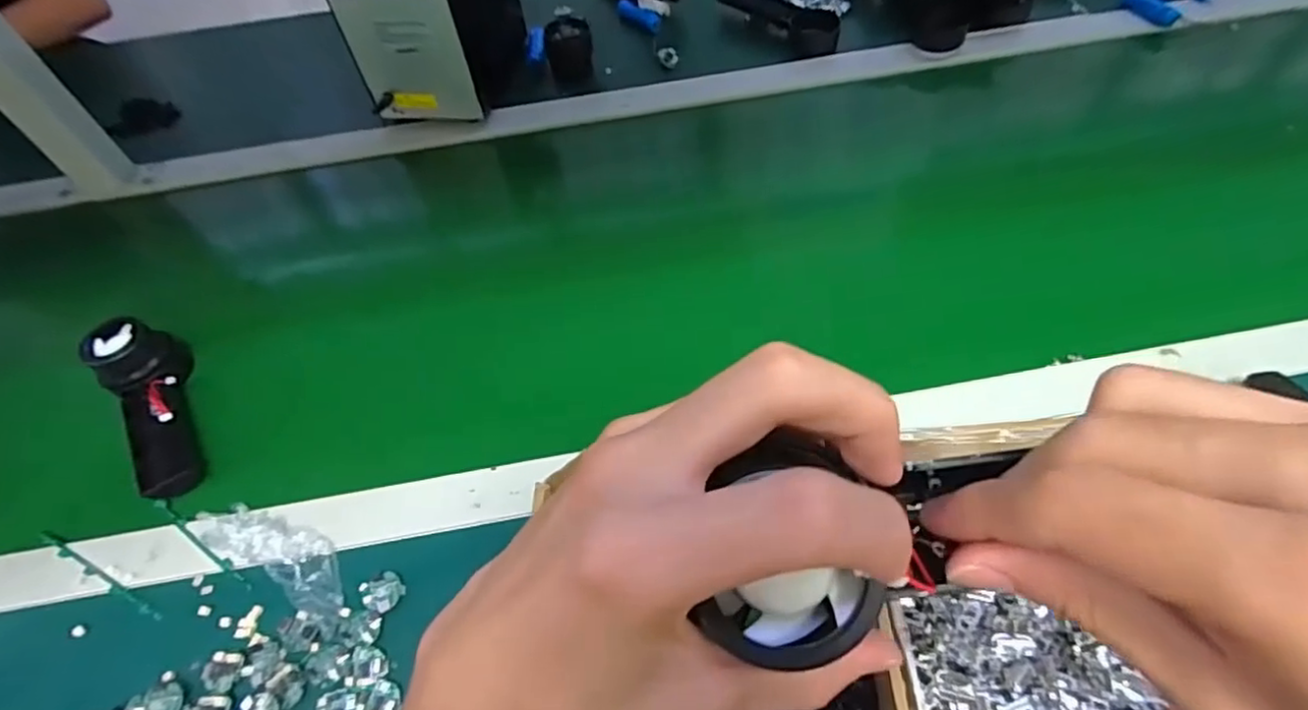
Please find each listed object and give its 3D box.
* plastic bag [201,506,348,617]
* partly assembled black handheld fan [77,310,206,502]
[{"bbox_3d":[-0.247,0.130,0.424,0.115,0.020,0.040,22,59,19],"label":"plastic bag"},{"bbox_3d":[-0.389,0.041,0.500,0.048,0.051,0.158,-27,70,-15],"label":"partly assembled black handheld fan"}]

